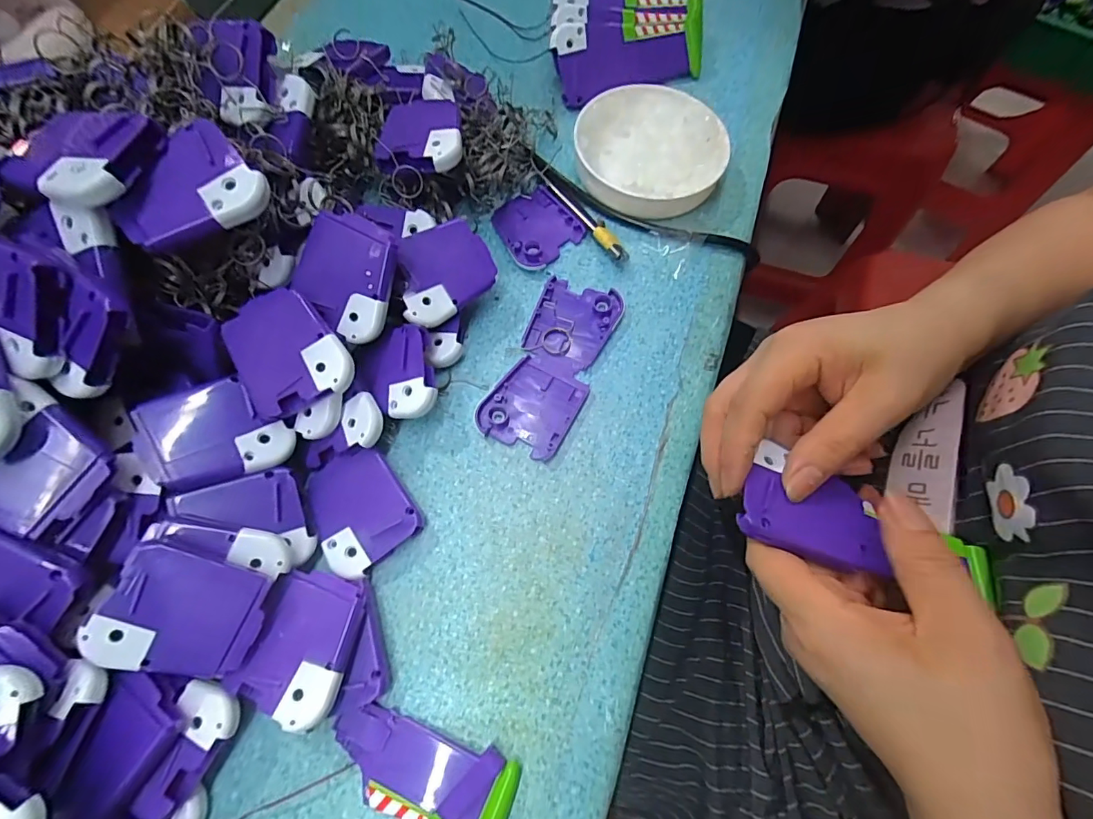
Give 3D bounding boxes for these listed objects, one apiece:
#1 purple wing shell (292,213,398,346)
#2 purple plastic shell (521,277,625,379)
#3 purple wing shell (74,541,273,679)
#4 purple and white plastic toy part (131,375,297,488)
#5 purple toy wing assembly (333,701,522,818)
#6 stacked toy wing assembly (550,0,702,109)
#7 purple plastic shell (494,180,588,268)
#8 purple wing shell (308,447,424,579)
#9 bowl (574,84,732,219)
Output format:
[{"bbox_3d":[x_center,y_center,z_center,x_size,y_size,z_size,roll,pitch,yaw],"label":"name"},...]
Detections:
[{"bbox_3d":[-0.108,-0.072,0.261,0.050,0.005,0.061,23,98,2],"label":"purple wing shell"},{"bbox_3d":[0.016,-0.053,0.312,0.050,0.007,0.065,23,72,8],"label":"purple plastic shell"},{"bbox_3d":[-0.160,0.091,0.214,0.060,0.005,0.049,26,78,-19],"label":"purple wing shell"},{"bbox_3d":[-0.166,0.011,0.245,0.058,0.007,0.051,-24,81,-35],"label":"purple and white plastic toy part"},{"bbox_3d":[-0.059,0.170,0.226,0.087,0.010,0.038,16,71,6],"label":"purple toy wing assembly"},{"bbox_3d":[0.067,-0.297,0.390,0.127,0.044,0.090,-5,70,-2],"label":"stacked toy wing assembly"},{"bbox_3d":[-0.007,-0.128,0.338,0.052,0.008,0.059,-33,73,-11],"label":"purple plastic shell"},{"bbox_3d":[-0.103,0.055,0.268,0.050,0.014,0.062,-36,74,-12],"label":"purple wing shell"},{"bbox_3d":[0.075,-0.187,0.349,0.104,0.029,0.110,29,73,10],"label":"bowl"}]

